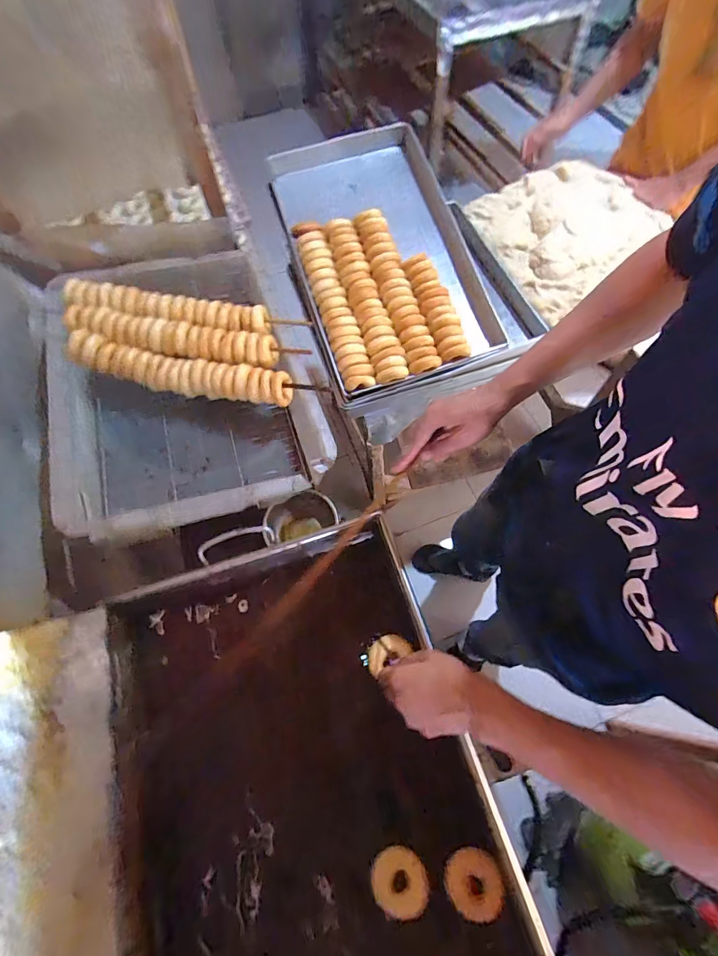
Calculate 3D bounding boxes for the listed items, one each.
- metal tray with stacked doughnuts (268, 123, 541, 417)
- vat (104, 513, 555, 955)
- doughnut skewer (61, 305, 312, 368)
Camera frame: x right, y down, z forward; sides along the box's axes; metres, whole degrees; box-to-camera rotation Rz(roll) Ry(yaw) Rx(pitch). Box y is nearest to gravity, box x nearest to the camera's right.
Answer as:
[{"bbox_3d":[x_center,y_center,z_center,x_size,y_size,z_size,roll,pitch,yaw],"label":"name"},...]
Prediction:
[{"bbox_3d":[0.074,-0.547,1.016,0.467,0.161,0.746,-15,65,-5],"label":"metal tray with stacked doughnuts"},{"bbox_3d":[-0.050,0.528,0.558,0.458,0.150,0.839,-17,65,-6],"label":"vat"},{"bbox_3d":[-0.368,-0.298,0.873,0.505,0.071,0.087,7,65,6],"label":"doughnut skewer"}]

